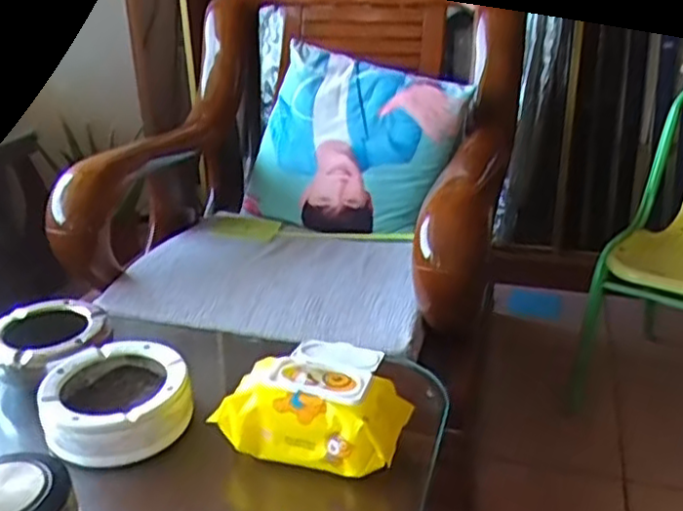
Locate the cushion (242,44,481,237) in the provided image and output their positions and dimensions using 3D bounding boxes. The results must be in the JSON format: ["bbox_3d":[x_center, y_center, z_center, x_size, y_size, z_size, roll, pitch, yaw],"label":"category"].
[{"bbox_3d":[0.023,-0.229,1.437,0.419,0.367,0.114,12,-1,22],"label":"cushion"}]

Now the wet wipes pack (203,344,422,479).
[{"bbox_3d":[-0.017,0.133,0.688,0.158,0.064,0.131,6,26,16],"label":"wet wipes pack"}]

